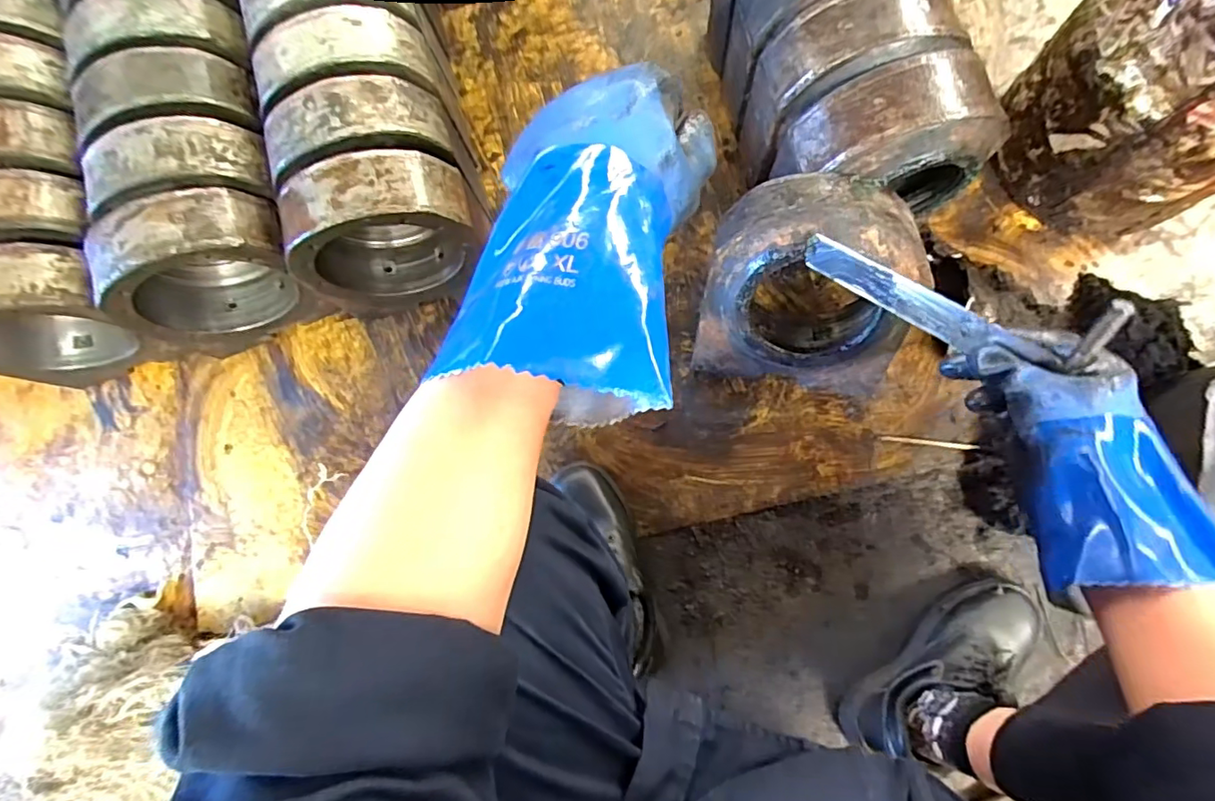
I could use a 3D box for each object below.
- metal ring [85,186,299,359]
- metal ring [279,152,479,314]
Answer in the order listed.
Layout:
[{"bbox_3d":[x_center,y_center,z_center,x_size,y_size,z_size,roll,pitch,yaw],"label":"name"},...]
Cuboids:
[{"bbox_3d":[-0.499,-0.164,0.699,0.215,0.219,0.097,-21,82,0],"label":"metal ring"},{"bbox_3d":[-0.269,-0.205,0.666,0.213,0.189,0.089,-20,82,0],"label":"metal ring"}]

